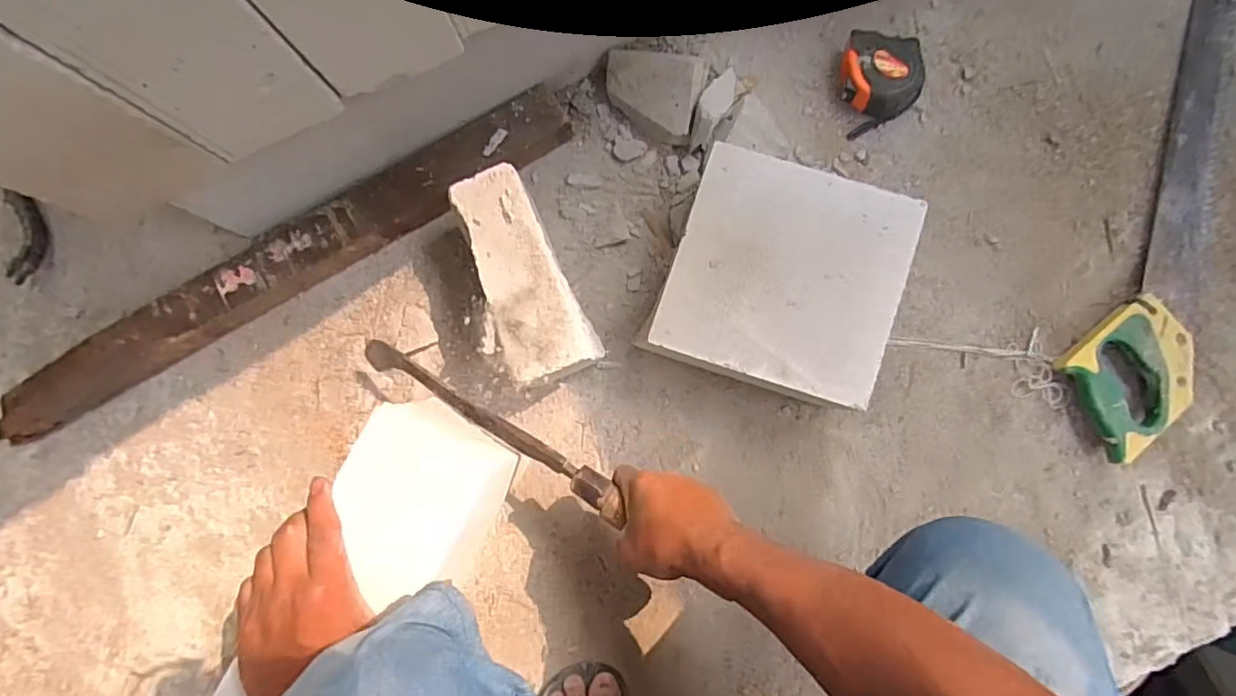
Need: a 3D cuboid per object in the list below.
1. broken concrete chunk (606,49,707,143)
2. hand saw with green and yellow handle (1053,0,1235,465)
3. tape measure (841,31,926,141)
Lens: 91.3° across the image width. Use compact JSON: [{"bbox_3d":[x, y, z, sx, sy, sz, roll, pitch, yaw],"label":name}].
[{"bbox_3d":[0.034,-0.262,0.630,0.100,0.068,0.075,12,86,2],"label":"broken concrete chunk"},{"bbox_3d":[0.580,-0.139,0.622,0.111,0.035,0.515,22,87,3],"label":"hand saw with green and yellow handle"},{"bbox_3d":[0.282,-0.281,0.642,0.085,0.042,0.102,2,86,2],"label":"tape measure"}]

